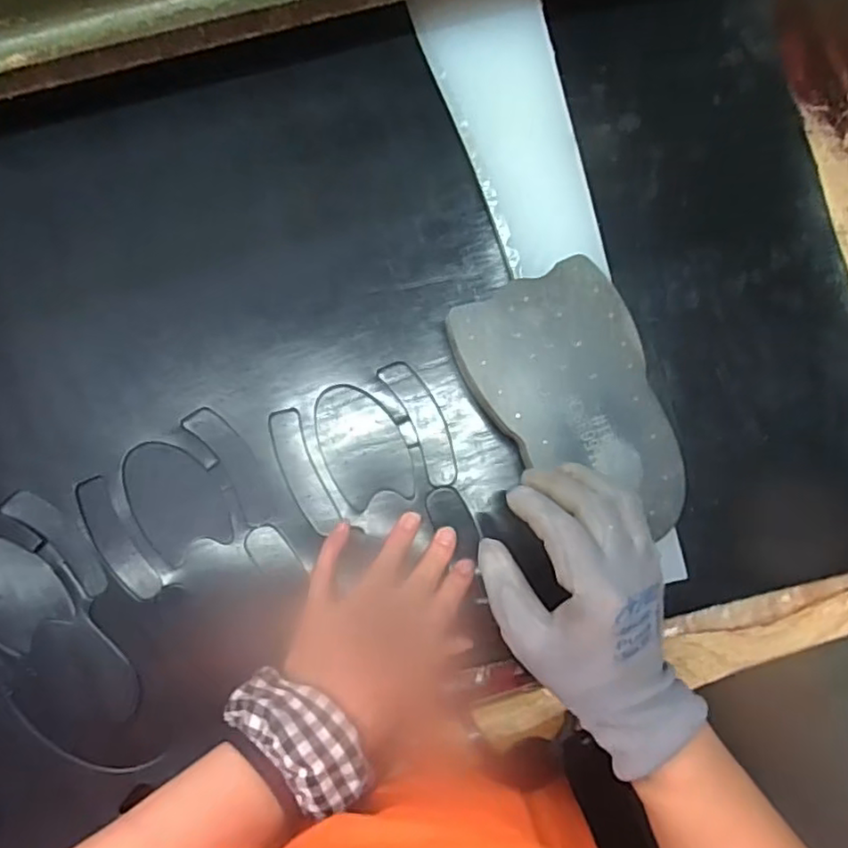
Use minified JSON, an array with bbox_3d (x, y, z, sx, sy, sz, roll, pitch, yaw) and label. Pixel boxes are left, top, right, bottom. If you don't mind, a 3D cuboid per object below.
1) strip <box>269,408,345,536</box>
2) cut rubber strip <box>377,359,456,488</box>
[{"bbox_3d":[-0.081,0.030,0.410,0.023,0.005,0.084,-24,84,-5],"label":"strip"},{"bbox_3d":[0.000,-0.002,0.421,0.025,0.004,0.090,-26,84,-5],"label":"cut rubber strip"}]

